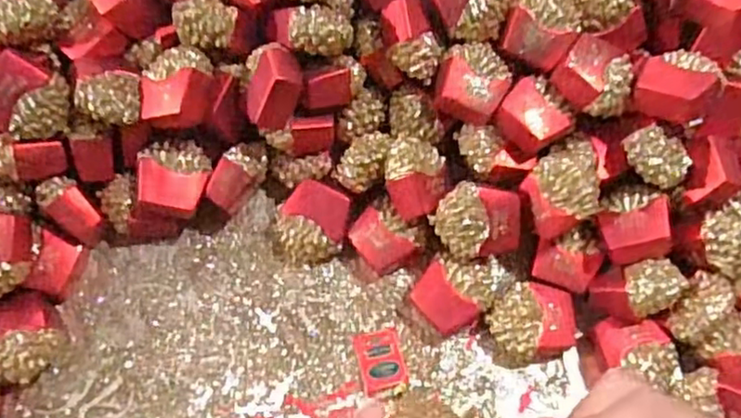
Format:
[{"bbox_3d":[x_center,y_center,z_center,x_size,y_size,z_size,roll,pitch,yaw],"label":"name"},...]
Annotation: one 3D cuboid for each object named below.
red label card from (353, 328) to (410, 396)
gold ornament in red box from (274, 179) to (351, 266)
[{"bbox_3d":[0.011,0.150,0.643,0.044,0.004,0.059,-11,62,-8],"label":"red label card"},{"bbox_3d":[-0.059,0.019,0.673,0.069,0.059,0.076,16,67,7],"label":"gold ornament in red box"}]

